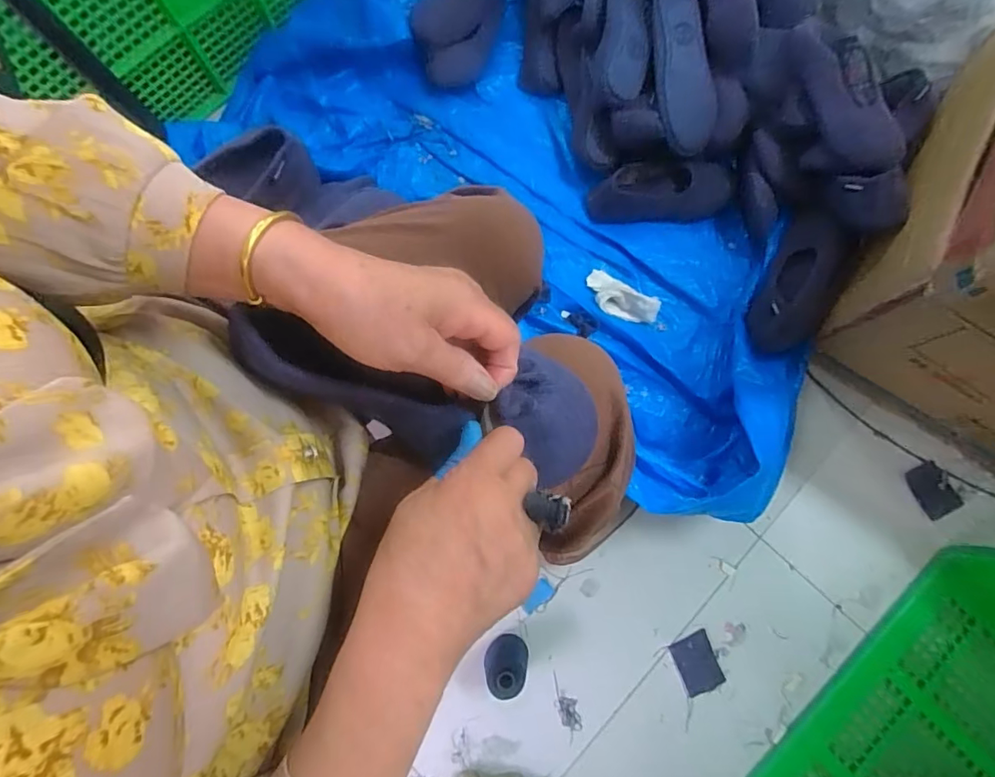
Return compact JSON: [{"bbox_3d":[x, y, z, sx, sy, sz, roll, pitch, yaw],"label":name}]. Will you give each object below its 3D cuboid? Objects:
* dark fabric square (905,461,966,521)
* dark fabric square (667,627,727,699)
[{"bbox_3d":[0.694,0.162,0.810,0.059,0.009,0.085,-30,80,-6],"label":"dark fabric square"},{"bbox_3d":[0.301,0.415,0.767,0.061,0.006,0.080,-21,81,-7],"label":"dark fabric square"}]

